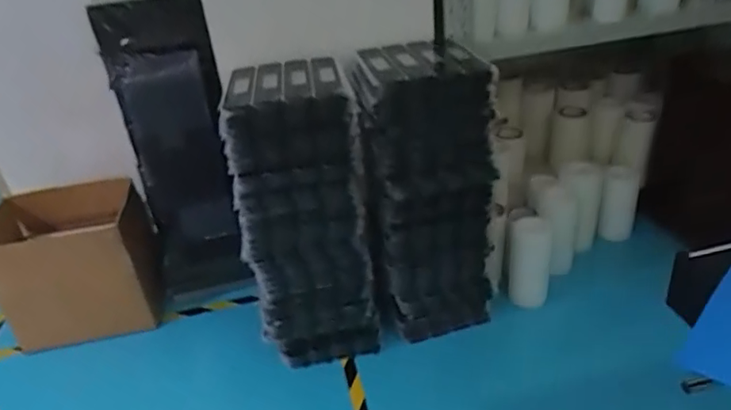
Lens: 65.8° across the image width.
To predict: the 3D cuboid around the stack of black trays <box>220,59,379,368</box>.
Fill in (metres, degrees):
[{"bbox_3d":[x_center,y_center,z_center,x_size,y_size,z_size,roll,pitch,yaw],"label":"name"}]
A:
[{"bbox_3d":[-0.175,0.036,1.679,0.337,0.815,0.385,-8,31,-4],"label":"stack of black trays"}]

